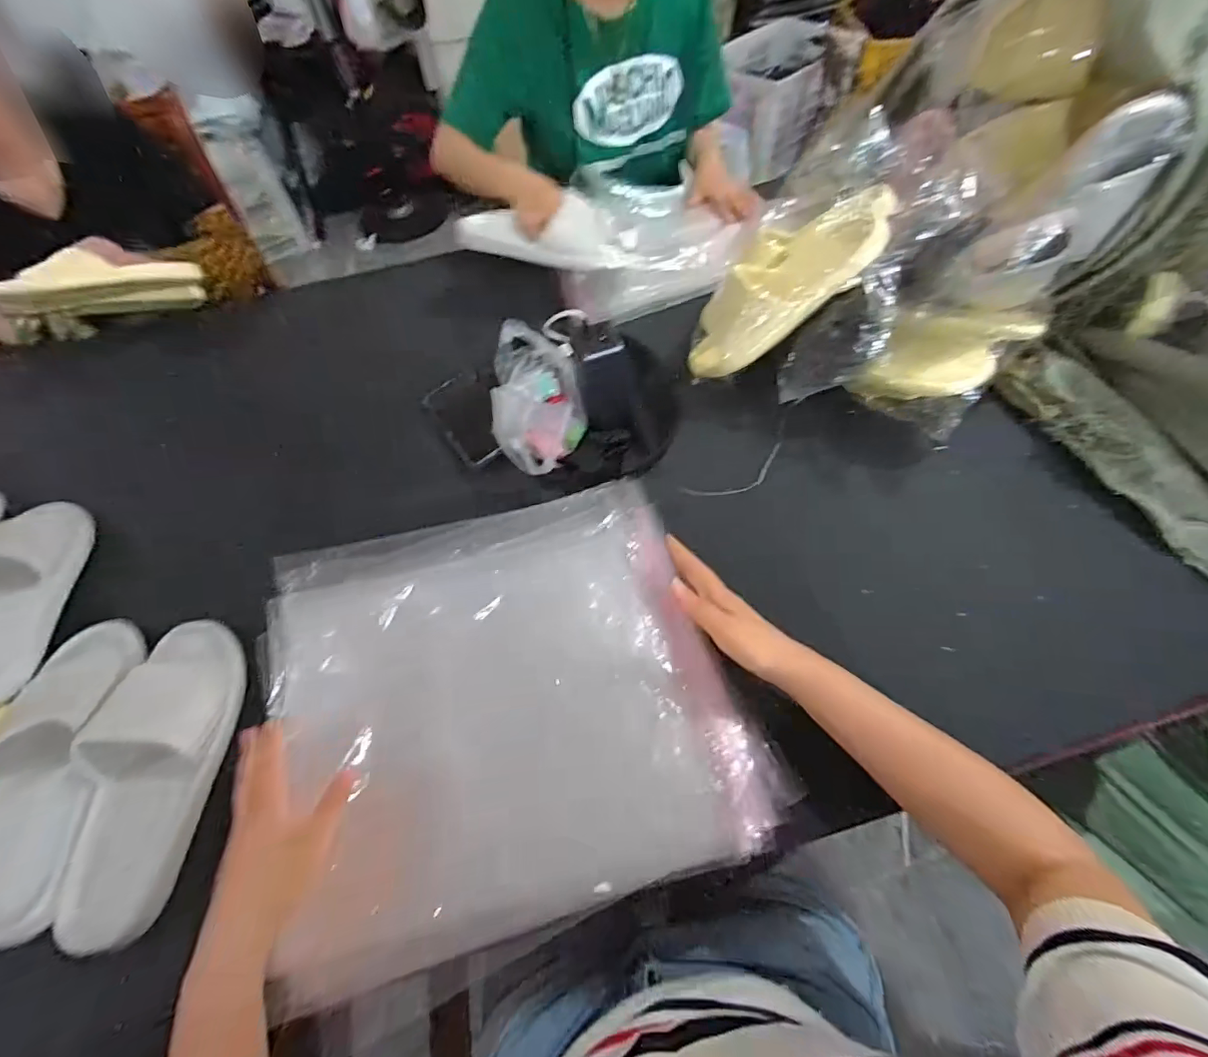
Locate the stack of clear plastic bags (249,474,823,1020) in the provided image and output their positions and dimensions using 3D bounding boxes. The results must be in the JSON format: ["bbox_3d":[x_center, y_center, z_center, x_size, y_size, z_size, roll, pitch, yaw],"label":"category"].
[{"bbox_3d":[-0.090,0.135,0.454,0.385,0.033,0.355,-15,58,-5],"label":"stack of clear plastic bags"}]

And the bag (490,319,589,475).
[{"bbox_3d":[-0.081,-0.159,0.605,0.108,0.058,0.187,-11,58,-3],"label":"bag"}]

